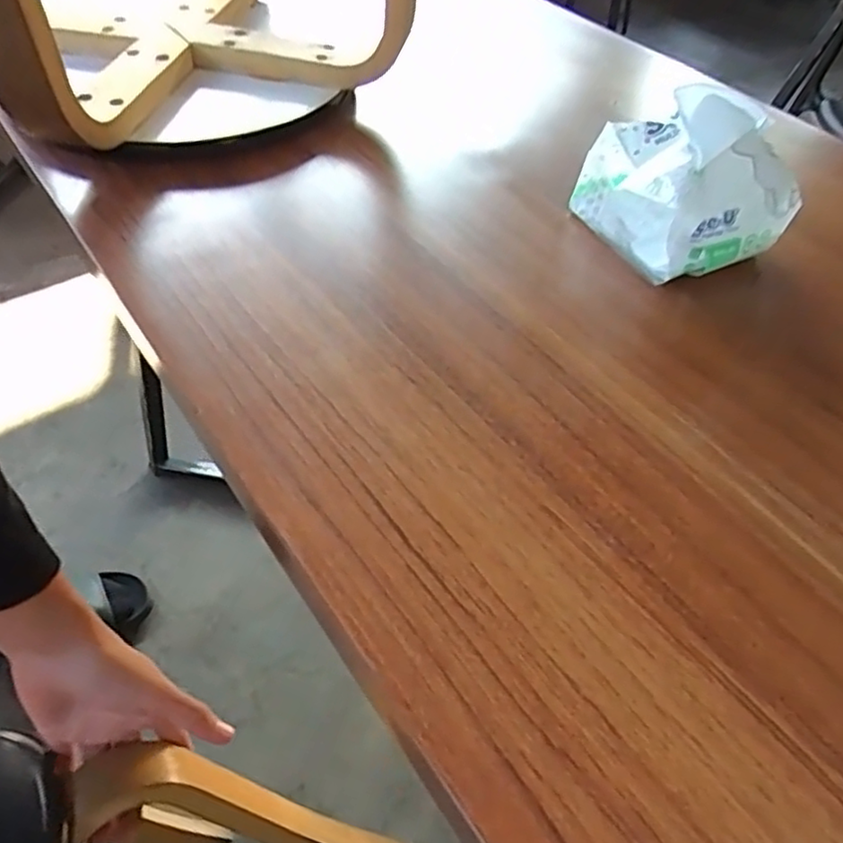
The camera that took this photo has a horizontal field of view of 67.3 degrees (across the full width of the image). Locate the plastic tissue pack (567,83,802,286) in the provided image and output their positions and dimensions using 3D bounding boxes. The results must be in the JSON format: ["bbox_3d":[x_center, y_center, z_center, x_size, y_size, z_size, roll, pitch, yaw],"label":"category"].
[{"bbox_3d":[0.168,-0.154,0.407,0.112,0.090,0.109,-18,53,-20],"label":"plastic tissue pack"}]

